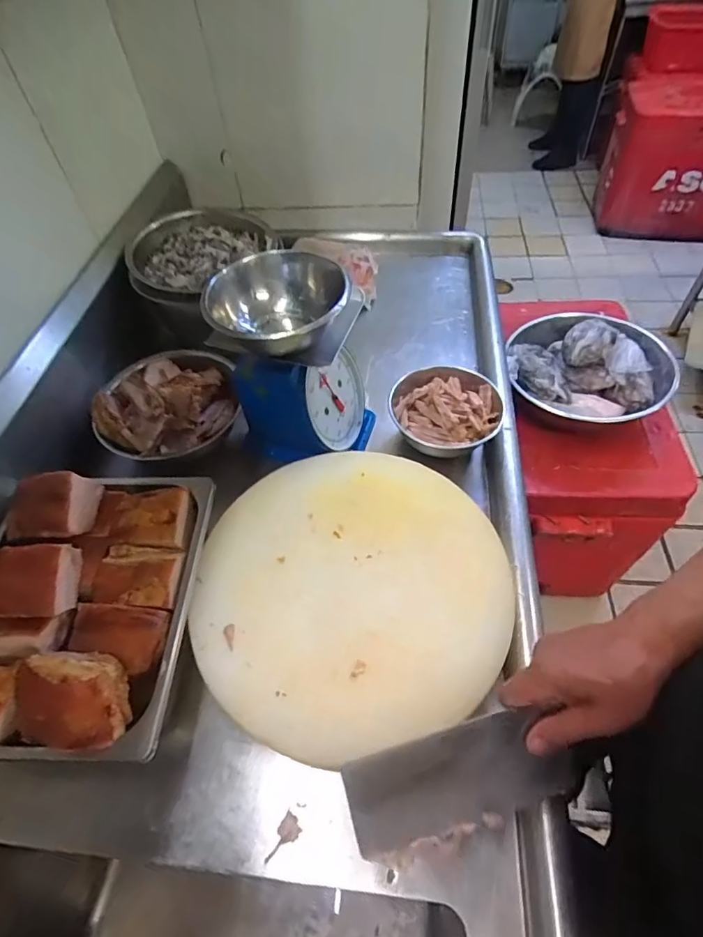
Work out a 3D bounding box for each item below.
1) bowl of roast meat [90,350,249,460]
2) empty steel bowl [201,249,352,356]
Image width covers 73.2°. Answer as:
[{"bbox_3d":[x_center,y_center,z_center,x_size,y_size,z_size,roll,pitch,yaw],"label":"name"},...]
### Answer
[{"bbox_3d":[-0.287,-0.103,0.739,0.210,0.096,0.191,-2,53,3],"label":"bowl of roast meat"},{"bbox_3d":[-0.083,-0.190,0.562,0.159,0.073,0.155,-2,53,3],"label":"empty steel bowl"}]

